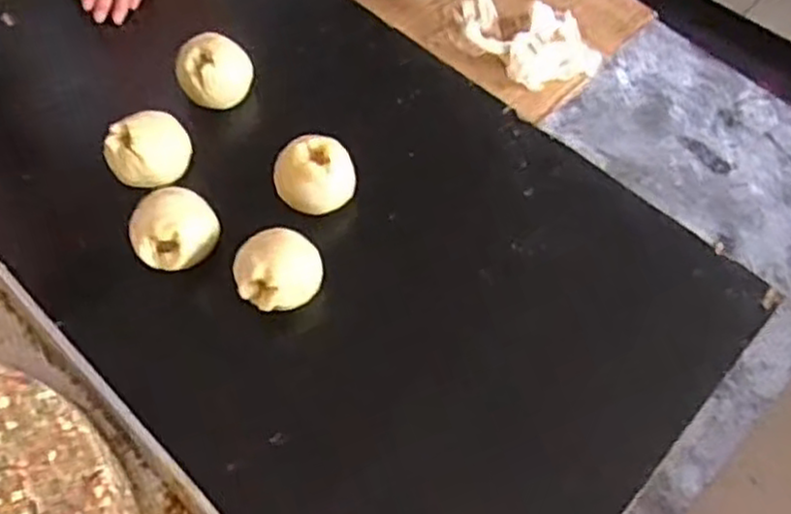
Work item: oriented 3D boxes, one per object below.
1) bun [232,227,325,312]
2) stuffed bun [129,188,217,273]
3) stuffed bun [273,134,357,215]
[{"bbox_3d":[-0.107,0.014,0.662,0.080,0.054,0.067,-7,61,-7],"label":"bun"},{"bbox_3d":[-0.208,-0.021,0.684,0.079,0.064,0.071,1,60,-2],"label":"stuffed bun"},{"bbox_3d":[-0.079,-0.075,0.718,0.073,0.066,0.068,-17,63,-13],"label":"stuffed bun"}]

